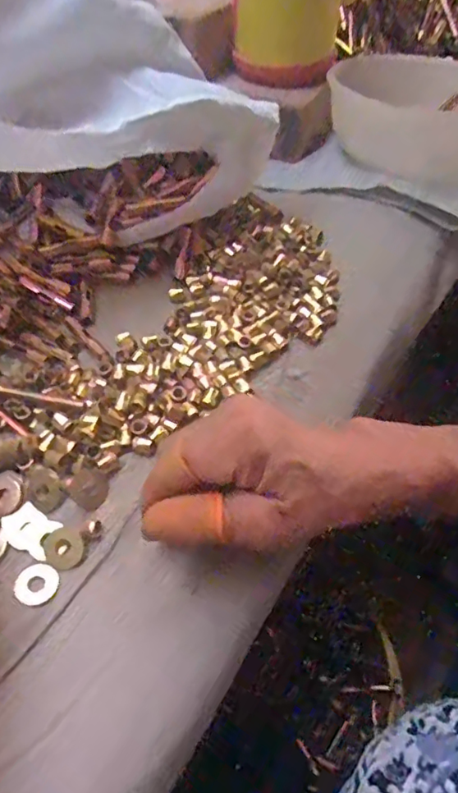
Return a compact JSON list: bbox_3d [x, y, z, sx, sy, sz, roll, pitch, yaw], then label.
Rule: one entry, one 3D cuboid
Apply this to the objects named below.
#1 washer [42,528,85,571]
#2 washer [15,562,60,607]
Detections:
[{"bbox_3d":[-0.086,0.079,0.270,0.022,0.004,0.019,28,60,22],"label":"washer"},{"bbox_3d":[-0.096,0.094,0.260,0.022,0.004,0.020,-2,53,2],"label":"washer"}]

